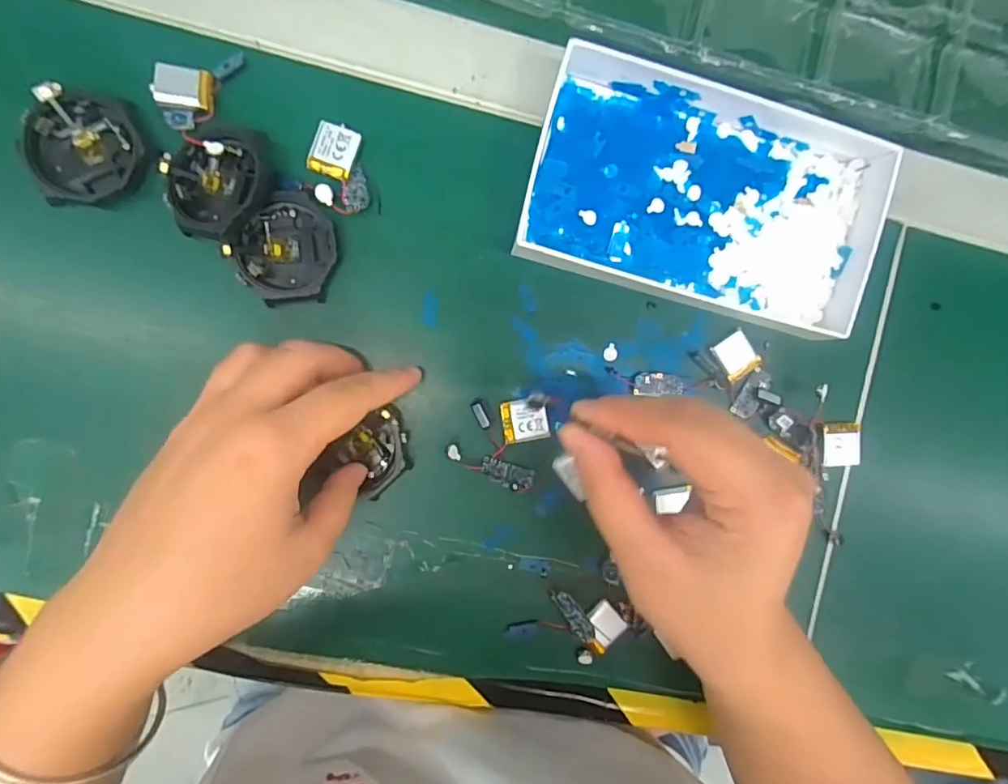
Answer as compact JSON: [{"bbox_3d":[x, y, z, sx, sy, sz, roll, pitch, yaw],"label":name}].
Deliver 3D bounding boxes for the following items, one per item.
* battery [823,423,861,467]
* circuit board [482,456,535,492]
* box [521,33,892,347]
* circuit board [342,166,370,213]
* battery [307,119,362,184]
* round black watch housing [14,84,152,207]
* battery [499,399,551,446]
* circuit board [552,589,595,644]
[{"bbox_3d":[0.185,0.029,0.283,0.018,0.004,0.024,1,89,11],"label":"battery"},{"bbox_3d":[0.002,0.043,0.266,0.027,0.006,0.011,19,90,-6],"label":"circuit board"},{"bbox_3d":[0.102,-0.098,0.261,0.174,0.029,0.103,13,91,-6],"label":"box"},{"bbox_3d":[-0.072,-0.099,0.253,0.012,0.004,0.024,6,76,-6],"label":"circuit board"},{"bbox_3d":[-0.082,-0.116,0.252,0.021,0.008,0.024,17,90,-6],"label":"battery"},{"bbox_3d":[-0.192,-0.111,0.238,0.048,0.011,0.050,0,92,-6],"label":"round black watch housing"},{"bbox_3d":[0.011,0.015,0.266,0.024,0.004,0.021,-8,93,-6],"label":"battery"},{"bbox_3d":[0.035,0.115,0.265,0.011,0.005,0.029,-35,80,-4],"label":"circuit board"}]

